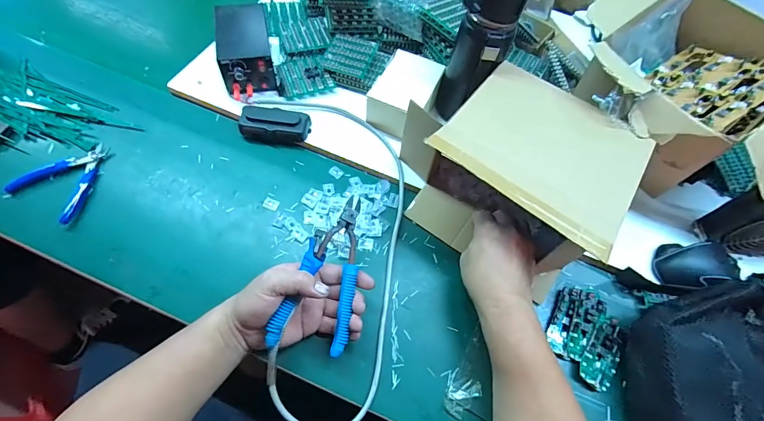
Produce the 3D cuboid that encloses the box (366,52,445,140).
[{"bbox_3d":[0.040,-0.185,0.593,0.093,0.067,0.125,24,62,9],"label":"box"}]

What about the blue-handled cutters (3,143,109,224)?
[{"bbox_3d":[-0.446,-0.049,0.518,0.104,0.012,0.119,24,62,9],"label":"blue-handled cutters"}]

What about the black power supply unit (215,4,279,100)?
[{"bbox_3d":[-0.225,-0.266,0.603,0.080,0.070,0.153,-9,62,-9],"label":"black power supply unit"}]

